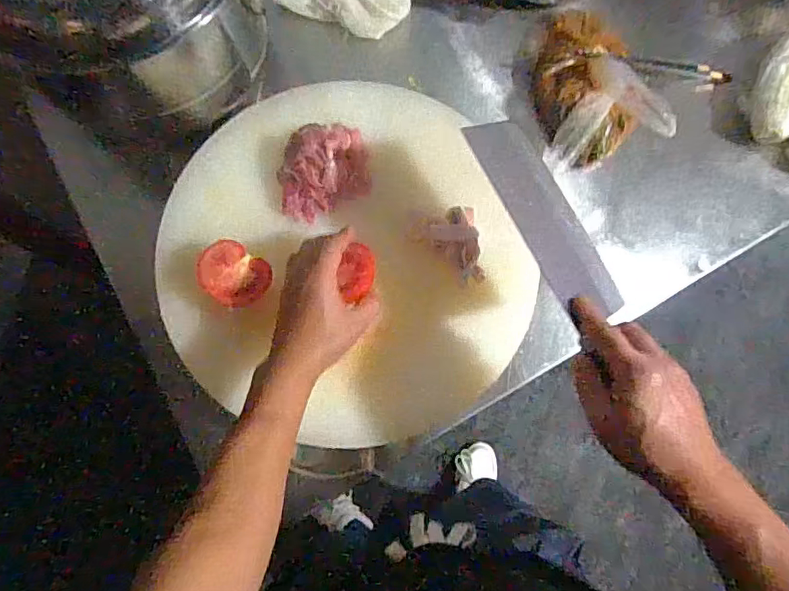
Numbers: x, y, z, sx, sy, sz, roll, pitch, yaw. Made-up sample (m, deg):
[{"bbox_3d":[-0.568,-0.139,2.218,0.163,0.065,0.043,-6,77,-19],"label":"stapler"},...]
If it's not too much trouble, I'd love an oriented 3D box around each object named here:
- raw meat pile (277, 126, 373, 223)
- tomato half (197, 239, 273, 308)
[{"bbox_3d":[-0.079,-0.141,0.577,0.102,0.043,0.098,-12,78,-4],"label":"raw meat pile"},{"bbox_3d":[-0.166,-0.019,0.549,0.067,0.042,0.058,30,78,6],"label":"tomato half"}]

